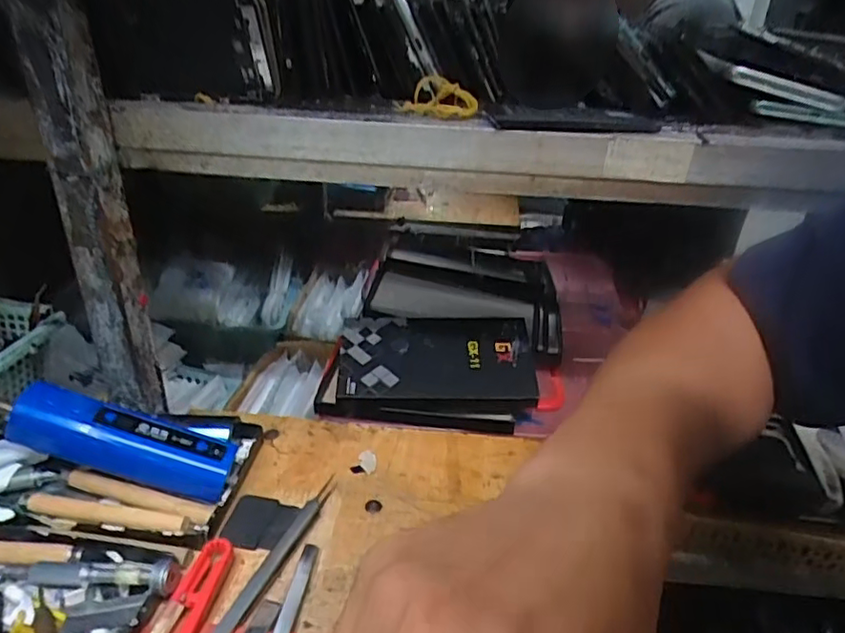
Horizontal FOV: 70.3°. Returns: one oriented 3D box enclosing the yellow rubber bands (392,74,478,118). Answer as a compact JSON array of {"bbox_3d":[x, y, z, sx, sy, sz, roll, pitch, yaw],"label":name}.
[{"bbox_3d":[0.009,-0.136,0.370,0.050,0.019,0.035,2,28,0],"label":"yellow rubber bands"}]

